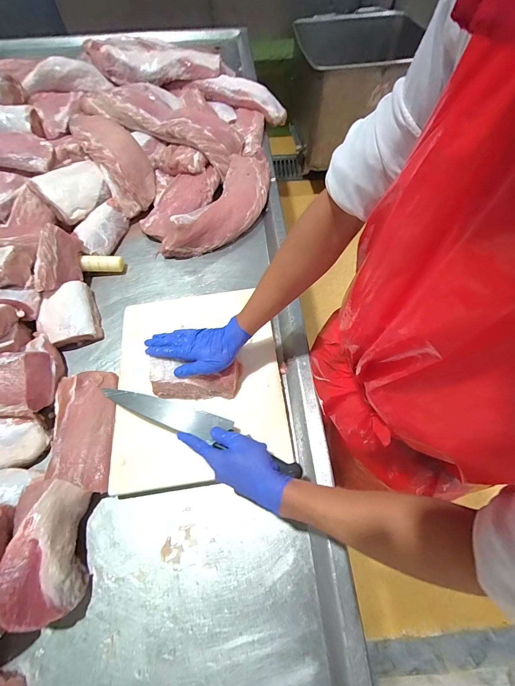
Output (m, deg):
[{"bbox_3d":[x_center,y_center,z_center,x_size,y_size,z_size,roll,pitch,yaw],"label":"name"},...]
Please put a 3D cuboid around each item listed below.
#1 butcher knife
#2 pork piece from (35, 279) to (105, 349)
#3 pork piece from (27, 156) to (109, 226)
[{"bbox_3d":[-0.096,0.135,0.523,0.351,0.034,0.046,16,64,17],"label":"butcher knife"},{"bbox_3d":[-0.407,-0.060,0.678,0.110,0.043,0.136,-23,64,-11],"label":"pork piece"},{"bbox_3d":[-0.454,-0.386,0.785,0.126,0.065,0.155,35,68,17],"label":"pork piece"}]

